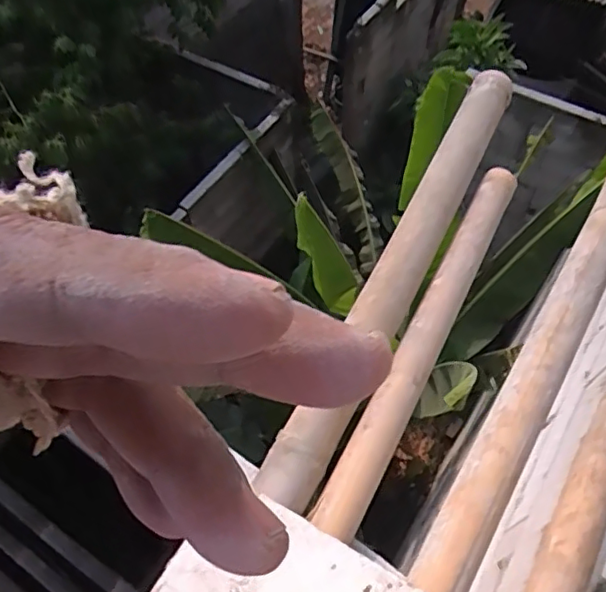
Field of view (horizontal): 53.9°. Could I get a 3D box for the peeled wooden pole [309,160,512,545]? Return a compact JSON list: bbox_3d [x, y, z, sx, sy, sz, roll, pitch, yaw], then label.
[{"bbox_3d":[0.155,0.037,0.737,0.051,0.038,0.542,24,61,17],"label":"peeled wooden pole"}]

